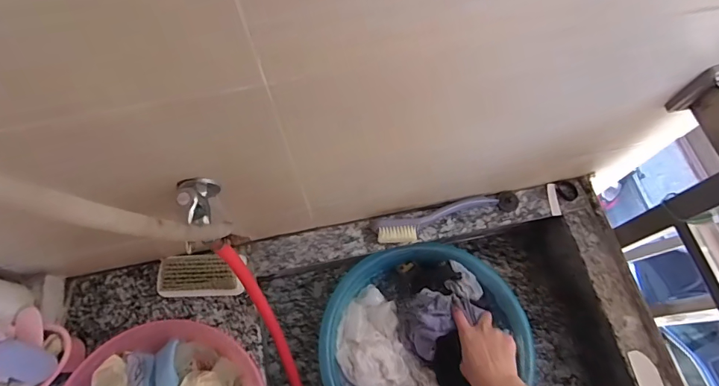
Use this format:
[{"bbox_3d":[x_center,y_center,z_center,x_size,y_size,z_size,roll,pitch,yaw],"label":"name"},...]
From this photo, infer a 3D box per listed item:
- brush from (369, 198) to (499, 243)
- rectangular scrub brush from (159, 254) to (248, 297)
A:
[{"bbox_3d":[0.135,0.043,0.711,0.222,0.032,0.051,-16,69,-6],"label":"brush"},{"bbox_3d":[-0.257,0.134,0.671,0.138,0.046,0.065,-2,68,-1],"label":"rectangular scrub brush"}]

